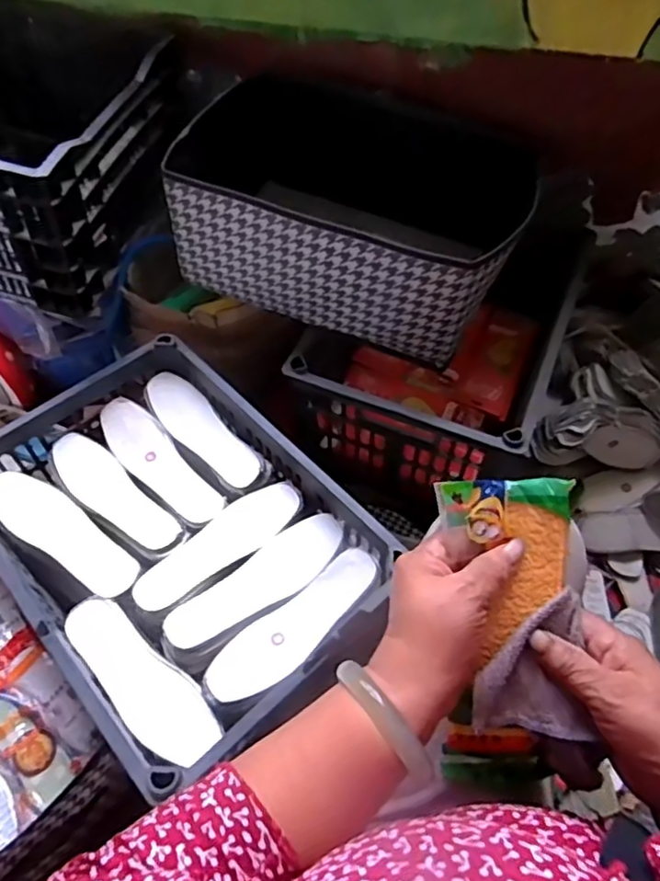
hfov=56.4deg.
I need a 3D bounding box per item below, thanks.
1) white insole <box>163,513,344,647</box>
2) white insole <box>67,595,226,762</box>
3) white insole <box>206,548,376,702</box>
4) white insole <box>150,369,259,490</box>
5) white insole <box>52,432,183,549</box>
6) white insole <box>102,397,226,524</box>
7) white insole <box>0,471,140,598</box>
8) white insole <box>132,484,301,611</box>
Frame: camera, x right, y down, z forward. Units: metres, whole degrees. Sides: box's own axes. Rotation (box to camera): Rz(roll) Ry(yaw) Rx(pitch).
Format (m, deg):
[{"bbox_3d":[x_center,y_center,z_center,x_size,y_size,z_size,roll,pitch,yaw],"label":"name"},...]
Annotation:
[{"bbox_3d":[-0.082,0.166,0.724,0.225,0.020,0.067,-34,63,-20],"label":"white insole"},{"bbox_3d":[-0.204,0.252,0.654,0.213,0.019,0.067,36,63,21],"label":"white insole"},{"bbox_3d":[-0.034,0.199,0.670,0.215,0.027,0.070,-36,63,-21],"label":"white insole"},{"bbox_3d":[-0.175,-0.013,0.839,0.065,0.023,0.215,-34,63,-20],"label":"white insole"},{"bbox_3d":[-0.283,0.067,0.793,0.067,0.009,0.221,-40,65,-23],"label":"white insole"},{"bbox_3d":[-0.229,0.026,0.818,0.069,0.016,0.226,-36,63,-21],"label":"white insole"},{"bbox_3d":[-0.327,0.109,0.748,0.228,0.022,0.068,33,62,20],"label":"white insole"},{"bbox_3d":[-0.134,0.121,0.744,0.218,0.011,0.065,-32,60,-20],"label":"white insole"}]

